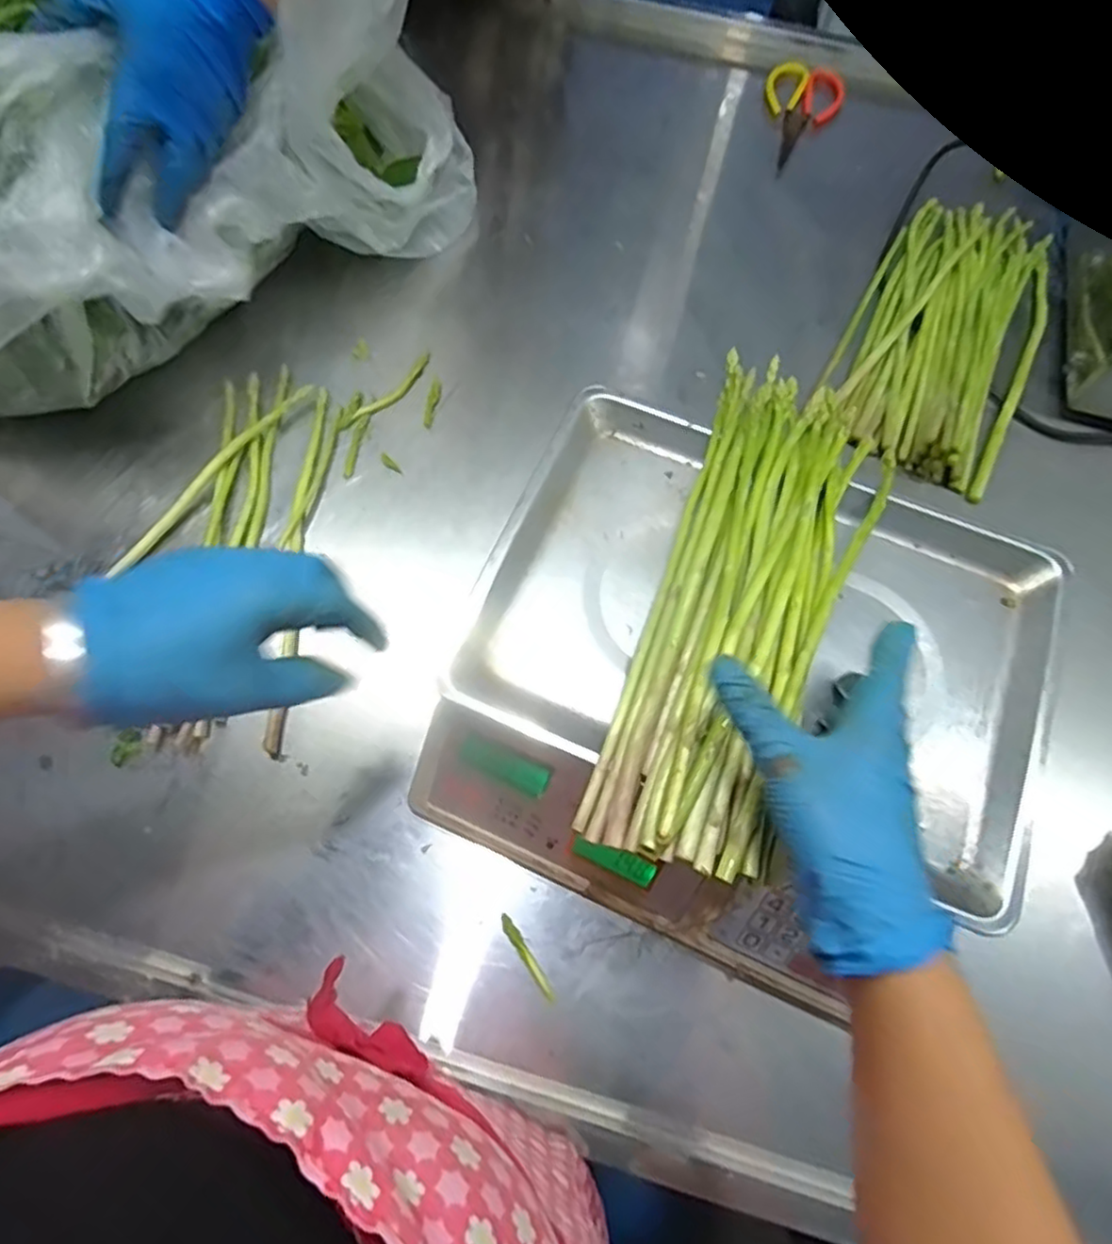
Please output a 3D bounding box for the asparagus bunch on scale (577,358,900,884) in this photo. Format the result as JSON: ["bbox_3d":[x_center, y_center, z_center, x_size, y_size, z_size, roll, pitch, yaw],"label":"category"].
[{"bbox_3d":[0.115,-0.016,0.395,0.113,0.037,0.316,21,68,8],"label":"asparagus bunch on scale"}]

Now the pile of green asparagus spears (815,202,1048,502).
[{"bbox_3d":[0.369,-0.276,0.628,0.167,0.031,0.309,29,70,10],"label":"pile of green asparagus spears"}]

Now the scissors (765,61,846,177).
[{"bbox_3d":[0.269,-0.558,0.745,0.083,0.012,0.172,14,68,5],"label":"scissors"}]

